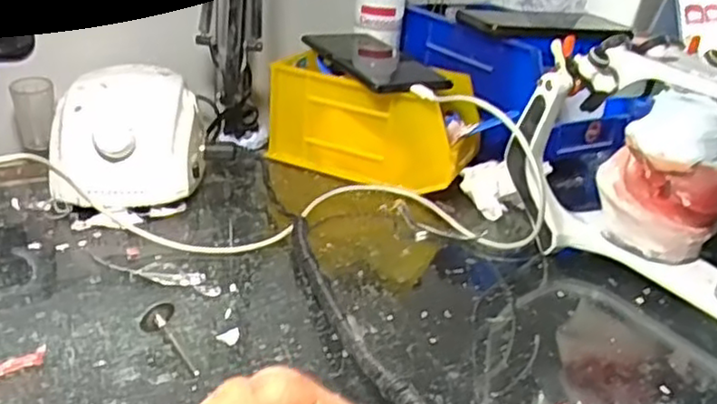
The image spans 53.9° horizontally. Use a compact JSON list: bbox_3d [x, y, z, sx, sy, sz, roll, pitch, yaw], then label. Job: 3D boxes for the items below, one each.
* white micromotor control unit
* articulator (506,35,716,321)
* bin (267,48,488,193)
[{"bbox_3d":[-0.173,-0.048,0.540,0.104,0.081,0.126,0,26,-14],"label":"white micromotor control unit"},{"bbox_3d":[0.197,-0.015,0.472,0.111,0.152,0.178,-18,35,-42],"label":"articulator"},{"bbox_3d":[0.016,-0.070,0.626,0.170,0.087,0.101,15,26,18],"label":"bin"}]

